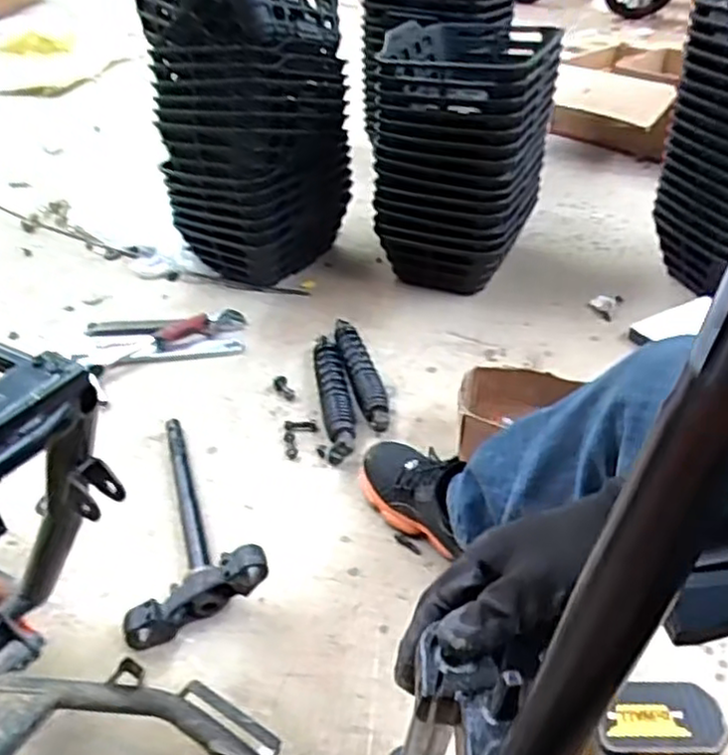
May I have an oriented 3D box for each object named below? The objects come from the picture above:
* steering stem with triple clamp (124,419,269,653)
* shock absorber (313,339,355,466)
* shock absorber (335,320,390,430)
[{"bbox_3d":[-0.240,0.152,0.907,0.161,0.091,0.366,-12,39,-14],"label":"steering stem with triple clamp"},{"bbox_3d":[-0.048,0.026,1.102,0.049,0.036,0.289,-5,38,-5],"label":"shock absorber"},{"bbox_3d":[-0.006,-0.011,1.148,0.047,0.041,0.287,-9,38,-10],"label":"shock absorber"}]

